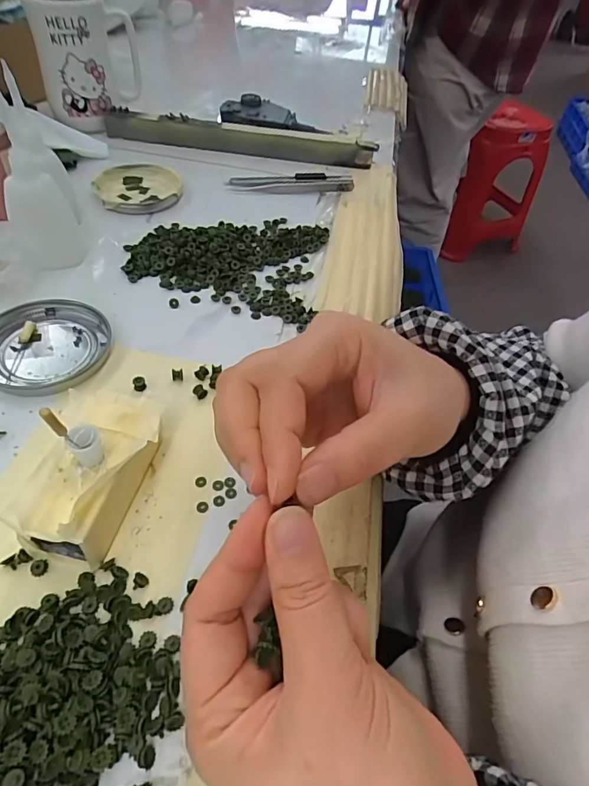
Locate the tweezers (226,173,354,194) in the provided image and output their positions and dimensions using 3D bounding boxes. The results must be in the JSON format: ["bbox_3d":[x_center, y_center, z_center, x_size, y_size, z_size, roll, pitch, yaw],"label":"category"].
[{"bbox_3d":[-0.003,-0.217,0.469,0.127,0.010,0.032,-2,50,-8],"label":"tweezers"}]

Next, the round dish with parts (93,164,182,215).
[{"bbox_3d":[-0.150,-0.199,0.438,0.077,0.007,0.087,-10,52,-15],"label":"round dish with parts"}]

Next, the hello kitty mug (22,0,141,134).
[{"bbox_3d":[-0.217,-0.360,0.480,0.099,0.135,0.067,-10,52,-15],"label":"hello kitty mug"}]

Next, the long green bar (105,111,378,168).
[{"bbox_3d":[-0.059,-0.280,0.502,0.292,0.027,0.021,6,49,-2],"label":"long green bar"}]

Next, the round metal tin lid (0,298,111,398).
[{"bbox_3d":[-0.162,-0.032,0.294,0.076,0.007,0.080,3,49,-4],"label":"round metal tin lid"}]

